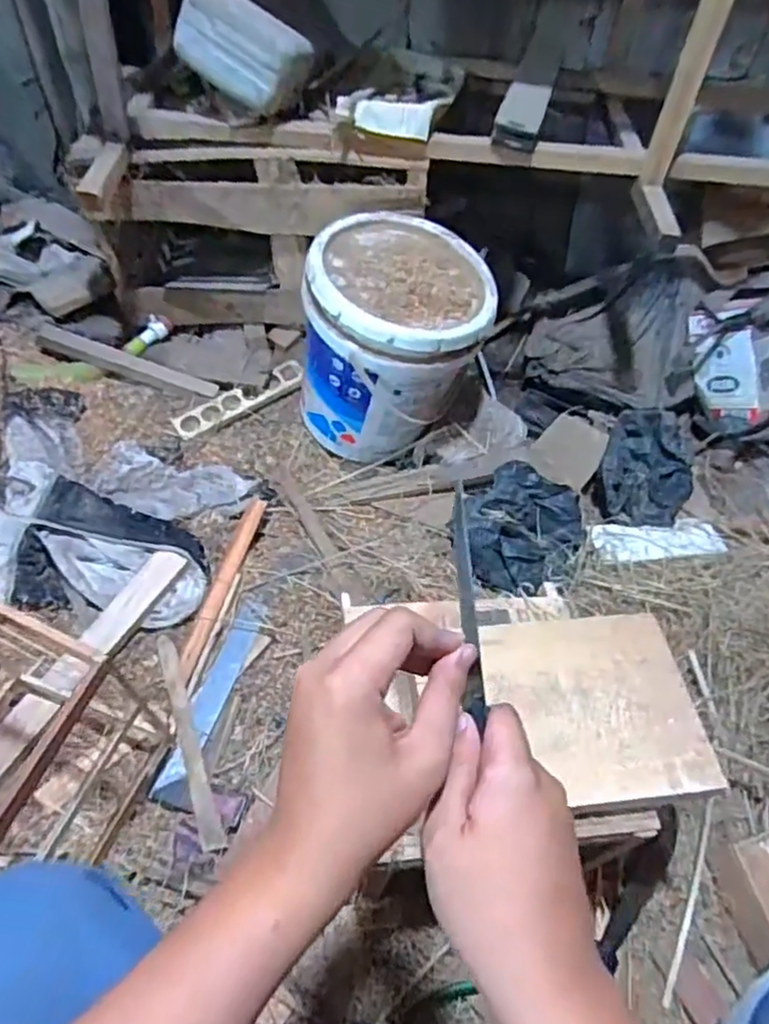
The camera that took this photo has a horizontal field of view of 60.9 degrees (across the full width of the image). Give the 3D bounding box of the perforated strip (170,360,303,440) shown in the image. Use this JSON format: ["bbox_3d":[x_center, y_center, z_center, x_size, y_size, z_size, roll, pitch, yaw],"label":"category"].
[{"bbox_3d":[-0.278,-0.216,1.257,0.262,0.022,0.057,-28,78,-13],"label":"perforated strip"}]

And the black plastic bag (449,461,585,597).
[{"bbox_3d":[0.230,0.019,1.102,0.227,0.073,0.191,-36,62,-29],"label":"black plastic bag"}]

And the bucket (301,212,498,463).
[{"bbox_3d":[0.018,-0.298,1.117,0.287,0.295,0.280,2,51,-2],"label":"bucket"}]

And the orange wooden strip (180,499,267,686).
[{"bbox_3d":[-0.248,0.108,1.009,0.028,0.012,0.308,13,51,6],"label":"orange wooden strip"}]

